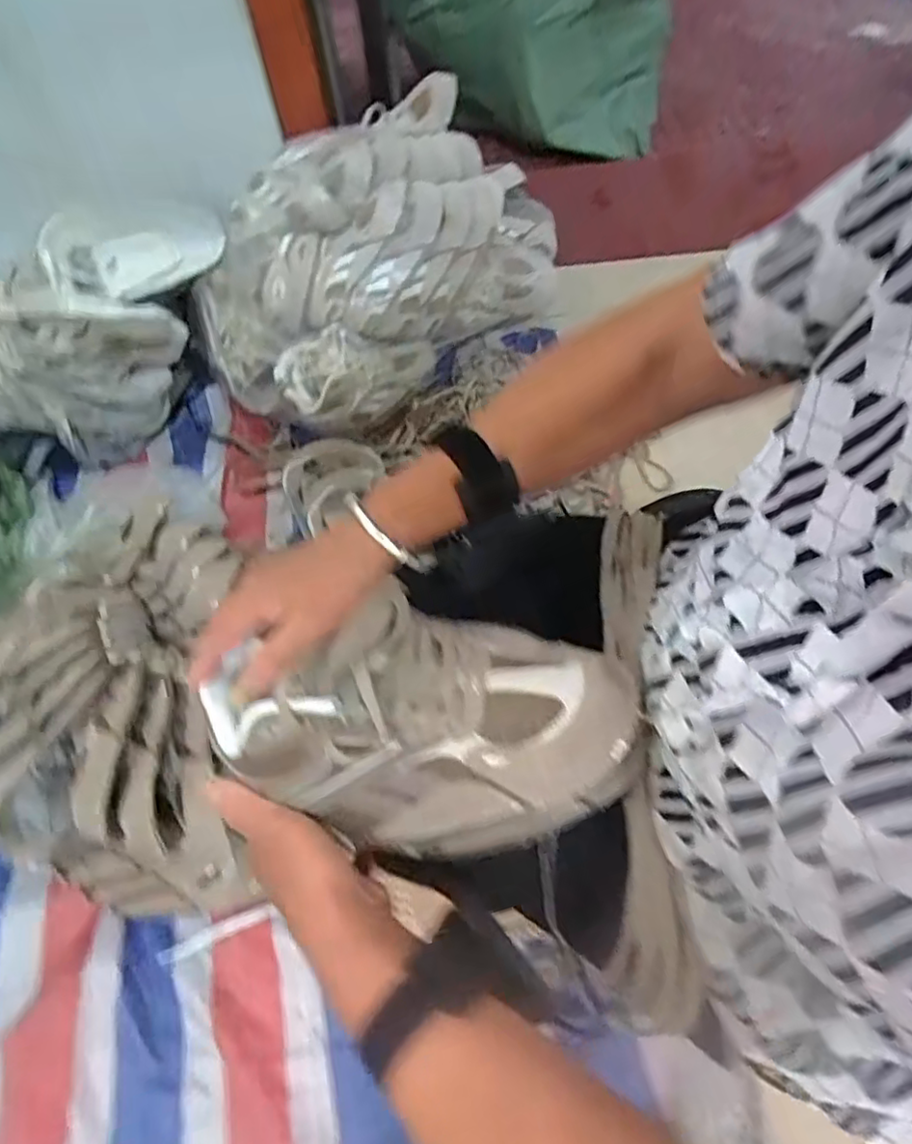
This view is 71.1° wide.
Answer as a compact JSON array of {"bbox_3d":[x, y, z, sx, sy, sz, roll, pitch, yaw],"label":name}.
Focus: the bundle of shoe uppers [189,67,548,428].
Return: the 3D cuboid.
[{"bbox_3d":[-0.112,-0.497,0.995,0.590,0.261,0.309,-34,64,-15],"label":"bundle of shoe uppers"}]

